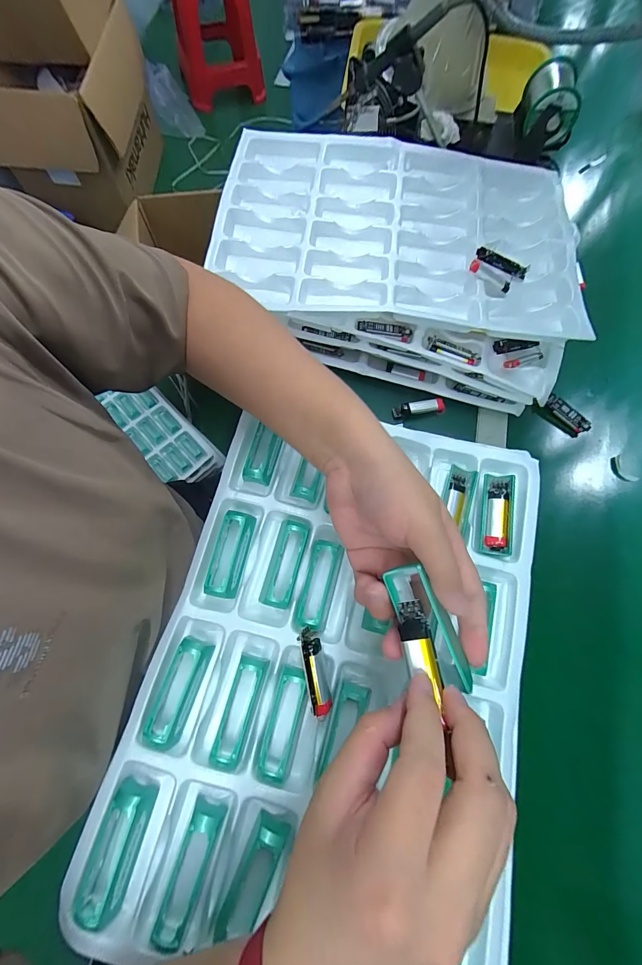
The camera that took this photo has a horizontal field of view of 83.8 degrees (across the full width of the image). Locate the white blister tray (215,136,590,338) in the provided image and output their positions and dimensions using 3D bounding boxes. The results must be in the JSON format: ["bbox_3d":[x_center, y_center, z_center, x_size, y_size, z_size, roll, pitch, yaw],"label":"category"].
[{"bbox_3d":[0.097,-0.333,0.469,0.454,0.036,0.318,6,73,-1],"label":"white blister tray"}]

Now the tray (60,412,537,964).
[{"bbox_3d":[0.021,0.148,0.315,0.310,0.039,0.444,15,73,2],"label":"tray"}]

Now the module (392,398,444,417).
[{"bbox_3d":[0.130,-0.100,0.483,0.071,0.021,0.022,-5,73,-4],"label":"module"}]

